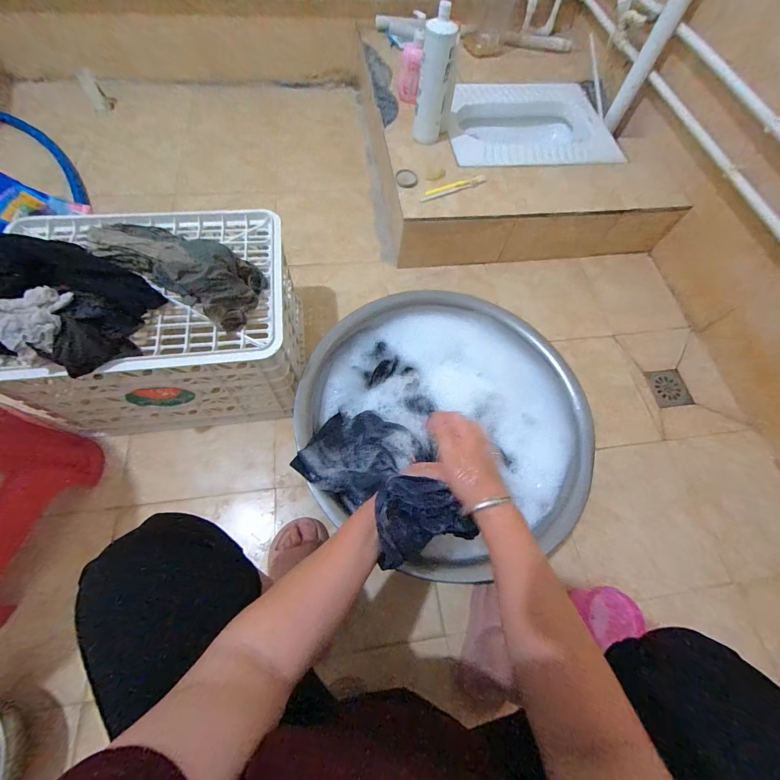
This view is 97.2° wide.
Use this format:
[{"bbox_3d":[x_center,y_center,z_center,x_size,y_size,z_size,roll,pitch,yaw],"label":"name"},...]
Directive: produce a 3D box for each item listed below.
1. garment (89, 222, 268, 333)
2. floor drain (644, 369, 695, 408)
[{"bbox_3d":[-0.350,-0.207,0.555,0.276,0.100,0.121,20,66,6],"label":"garment"},{"bbox_3d":[0.728,-0.007,0.894,0.098,0.006,0.102,-5,66,-5],"label":"floor drain"}]

